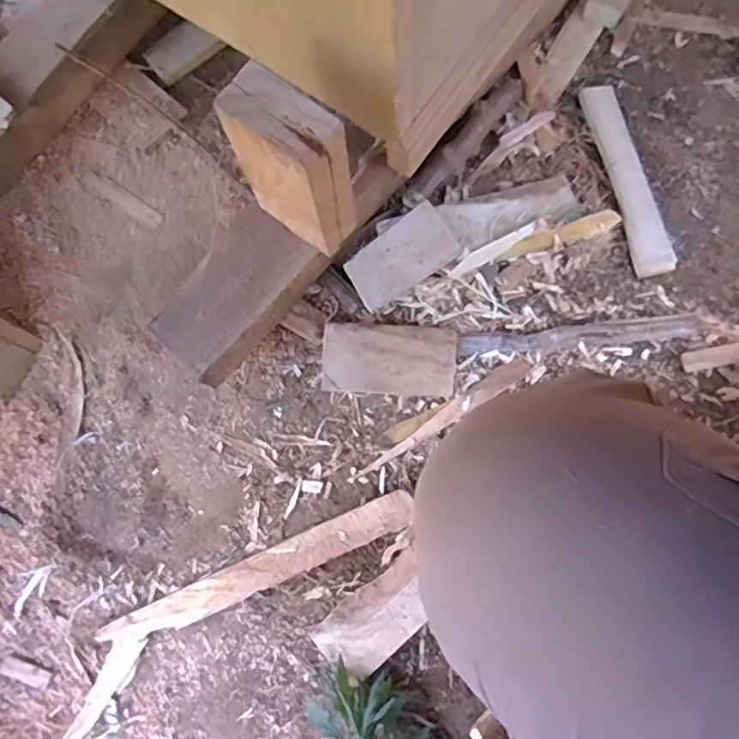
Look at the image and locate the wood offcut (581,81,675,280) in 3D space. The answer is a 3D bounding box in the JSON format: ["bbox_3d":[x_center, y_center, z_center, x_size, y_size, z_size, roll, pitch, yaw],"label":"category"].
[{"bbox_3d":[0.353,-0.263,0.779,0.048,0.030,0.284,-12,77,-2],"label":"wood offcut"}]

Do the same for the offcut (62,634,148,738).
[{"bbox_3d":[-0.452,0.556,0.905,0.044,0.014,0.364,35,99,8],"label":"offcut"}]

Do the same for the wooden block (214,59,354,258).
[{"bbox_3d":[-0.084,-0.221,0.637,0.125,0.197,0.057,38,81,9],"label":"wooden block"}]

